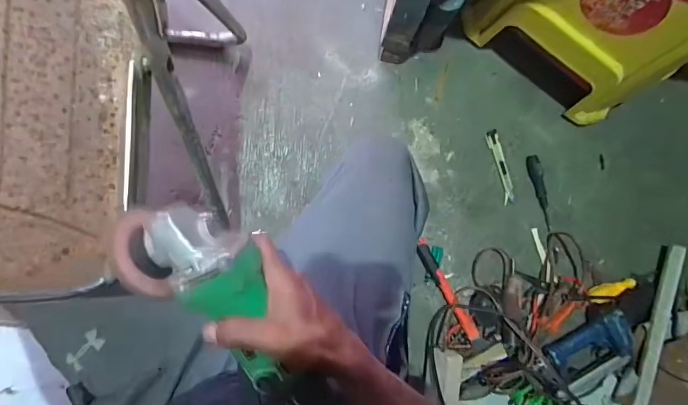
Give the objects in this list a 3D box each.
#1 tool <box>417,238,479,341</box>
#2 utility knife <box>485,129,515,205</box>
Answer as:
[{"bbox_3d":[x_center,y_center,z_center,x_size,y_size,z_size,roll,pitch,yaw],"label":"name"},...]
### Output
[{"bbox_3d":[0.202,0.171,0.783,0.025,0.020,0.218,-30,90,-6],"label":"tool"},{"bbox_3d":[0.328,-0.074,0.823,0.028,0.010,0.156,-17,89,-6],"label":"utility knife"}]

